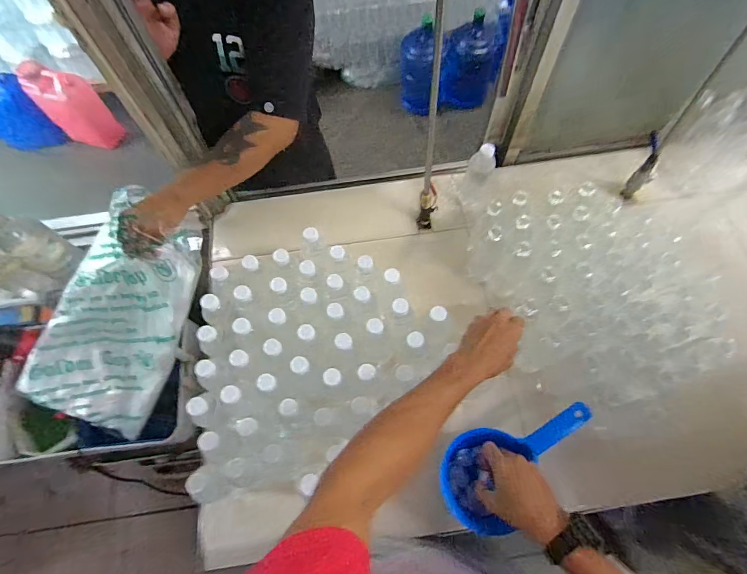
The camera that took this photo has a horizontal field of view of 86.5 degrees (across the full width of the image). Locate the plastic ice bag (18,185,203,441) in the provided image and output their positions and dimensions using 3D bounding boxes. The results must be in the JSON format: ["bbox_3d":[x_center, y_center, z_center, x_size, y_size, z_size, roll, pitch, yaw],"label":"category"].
[{"bbox_3d":[-0.508,0.059,0.778,0.268,0.091,0.505,33,109,6],"label":"plastic ice bag"}]

